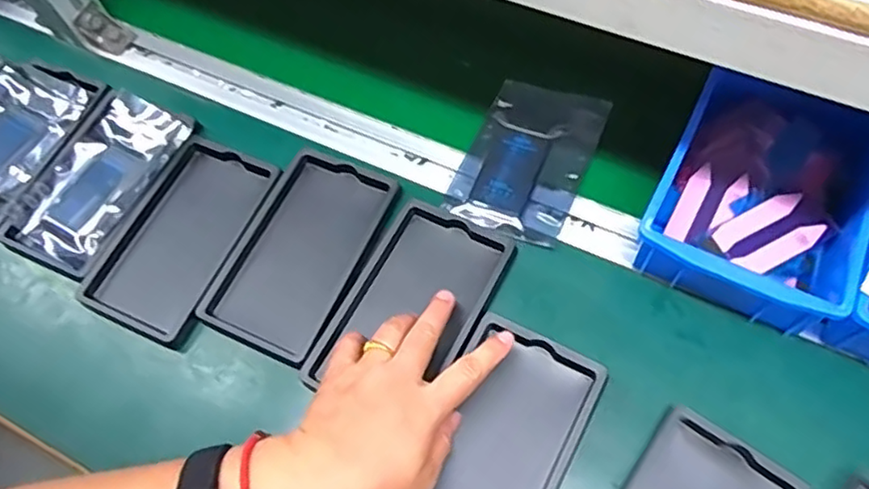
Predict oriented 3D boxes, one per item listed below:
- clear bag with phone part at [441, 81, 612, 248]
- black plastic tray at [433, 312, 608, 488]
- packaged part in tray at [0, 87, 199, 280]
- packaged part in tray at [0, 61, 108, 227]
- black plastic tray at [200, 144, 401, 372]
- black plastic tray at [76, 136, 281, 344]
[{"bbox_3d":[0.075,-0.068,0.530,0.094,0.021,0.148,22,66,14],"label":"clear bag with phone part"},{"bbox_3d":[0.041,0.134,0.418,0.087,0.019,0.158,25,70,15],"label":"black plastic tray"},{"bbox_3d":[-0.276,-0.054,0.534,0.095,0.023,0.158,22,66,14],"label":"packaged part in tray"},{"bbox_3d":[-0.369,-0.093,0.555,0.108,0.013,0.157,22,66,14],"label":"packaged part in tray"},{"bbox_3d":[-0.100,0.003,0.490,0.093,0.011,0.160,22,66,14],"label":"black plastic tray"},{"bbox_3d":[-0.197,-0.009,0.504,0.093,0.012,0.159,22,66,14],"label":"black plastic tray"}]

